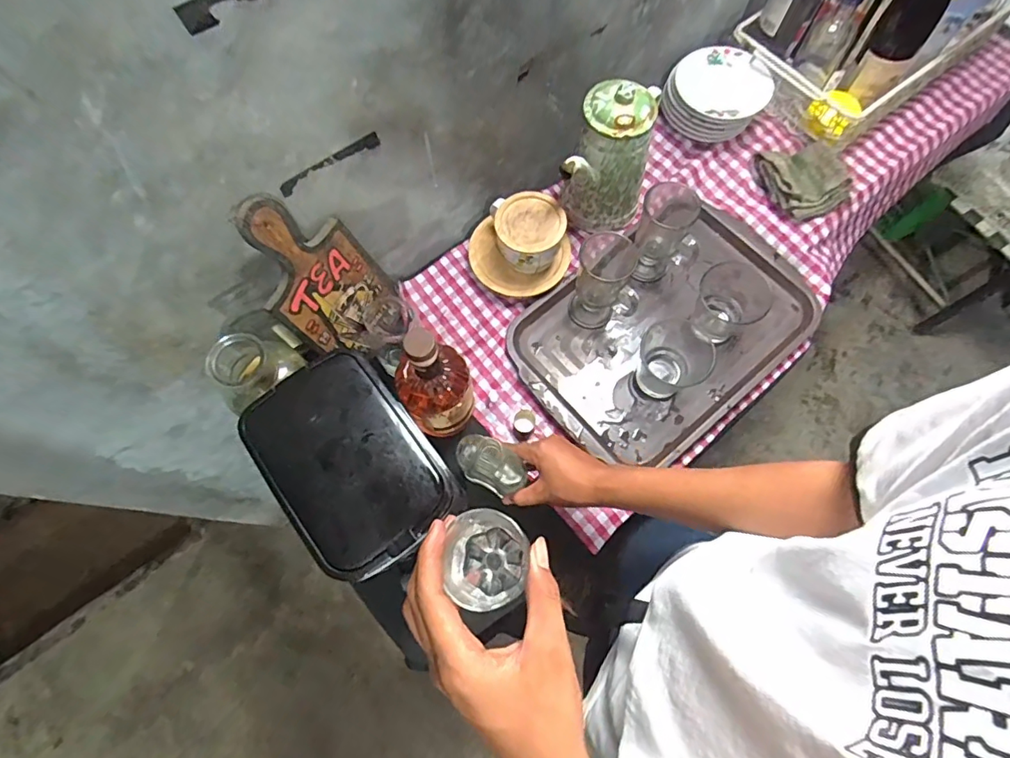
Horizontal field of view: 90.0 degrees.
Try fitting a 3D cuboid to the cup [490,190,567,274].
[{"bbox_3d":[0.035,-0.210,0.731,0.094,0.071,0.096,0,70,1],"label":"cup"}]

